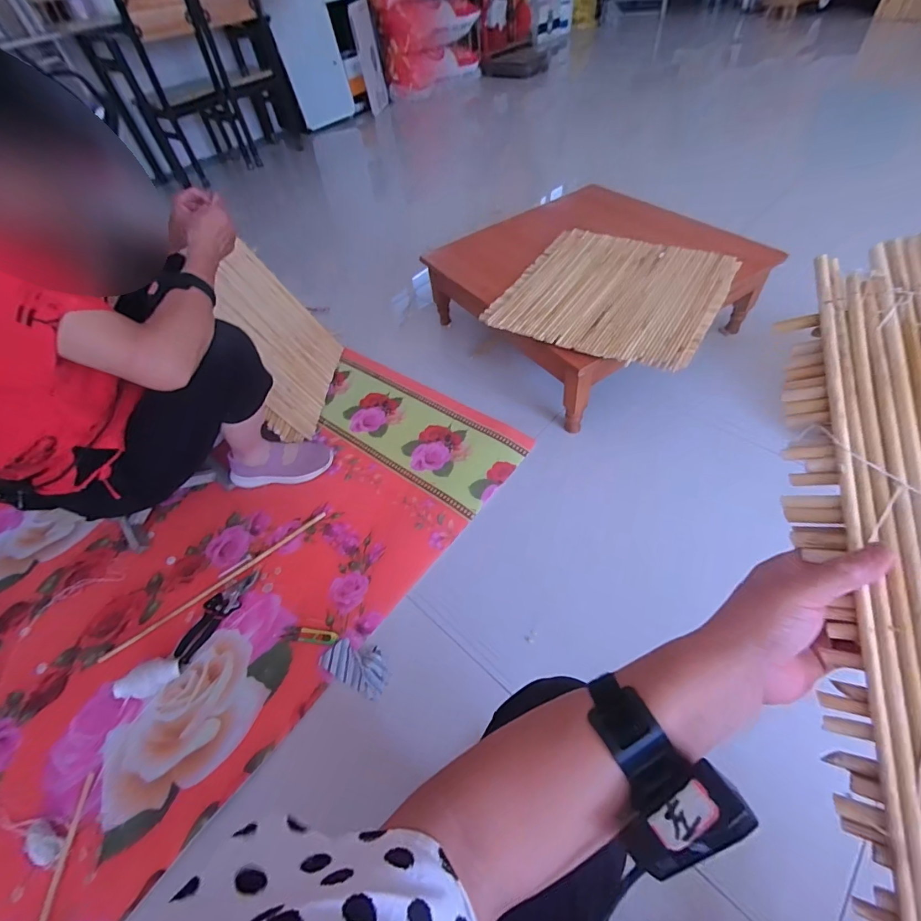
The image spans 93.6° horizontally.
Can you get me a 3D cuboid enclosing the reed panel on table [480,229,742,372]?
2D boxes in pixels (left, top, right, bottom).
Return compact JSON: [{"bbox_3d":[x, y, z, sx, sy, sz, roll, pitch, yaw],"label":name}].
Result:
[{"bbox_3d":[0.367,-0.406,1.039,0.457,0.009,0.470,26,61,25],"label":"reed panel on table"}]

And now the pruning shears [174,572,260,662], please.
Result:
[{"bbox_3d":[-0.510,0.315,0.904,0.068,0.015,0.197,23,58,24],"label":"pruning shears"}]

